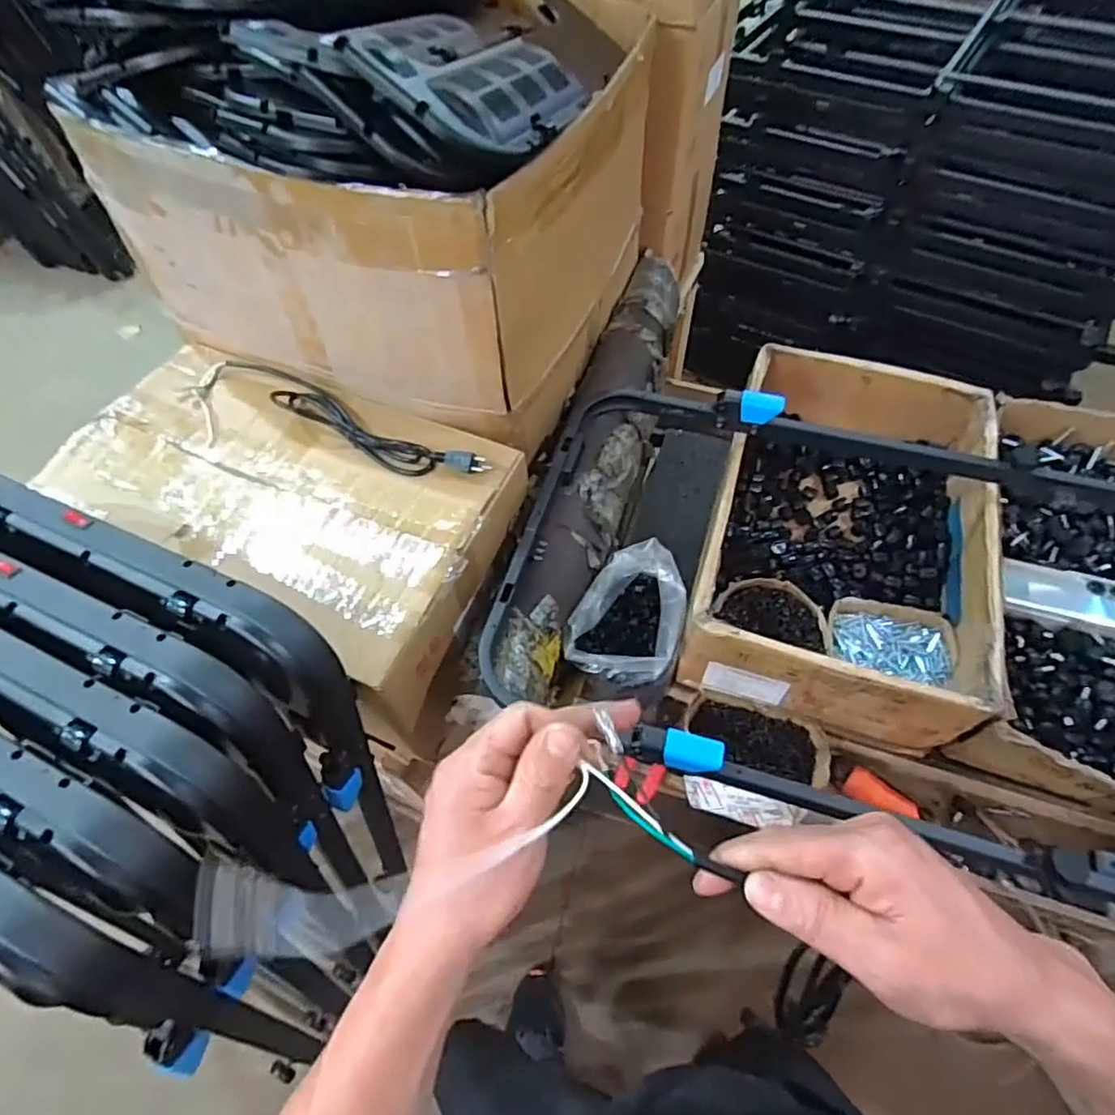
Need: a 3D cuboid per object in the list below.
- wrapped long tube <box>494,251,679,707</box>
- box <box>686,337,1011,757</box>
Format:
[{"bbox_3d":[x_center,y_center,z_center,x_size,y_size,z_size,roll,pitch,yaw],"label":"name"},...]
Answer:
[{"bbox_3d":[0.072,-0.179,0.923,0.123,0.085,0.830,10,58,9],"label":"wrapped long tube"},{"bbox_3d":[0.405,-0.036,0.913,0.341,0.164,0.530,15,59,11],"label":"box"}]

